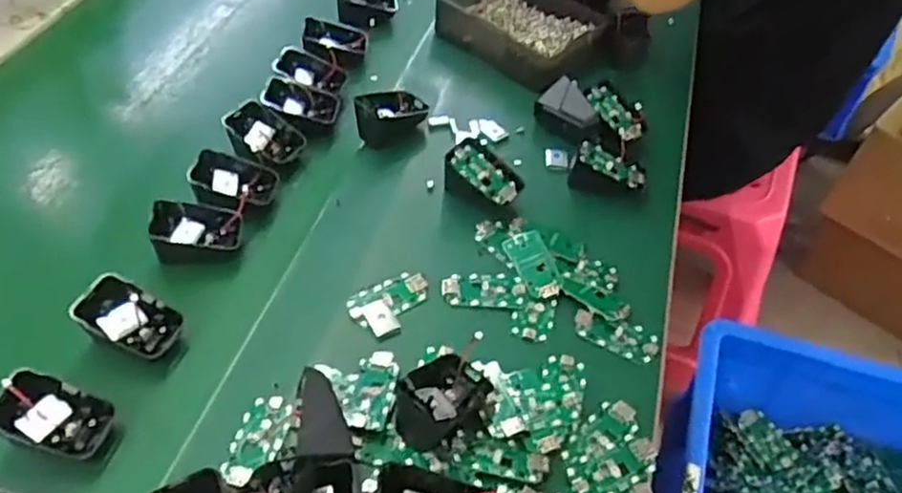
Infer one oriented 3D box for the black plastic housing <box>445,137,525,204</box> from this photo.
[{"bbox_3d":[0.029,-0.060,0.644,0.066,0.039,0.045,32,54,24],"label":"black plastic housing"}]

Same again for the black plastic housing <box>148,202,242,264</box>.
[{"bbox_3d":[-0.205,-0.013,0.597,0.065,0.043,0.040,-6,49,-7],"label":"black plastic housing"}]

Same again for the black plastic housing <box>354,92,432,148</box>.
[{"bbox_3d":[-0.056,-0.123,0.697,0.071,0.038,0.047,-17,51,-16],"label":"black plastic housing"}]

